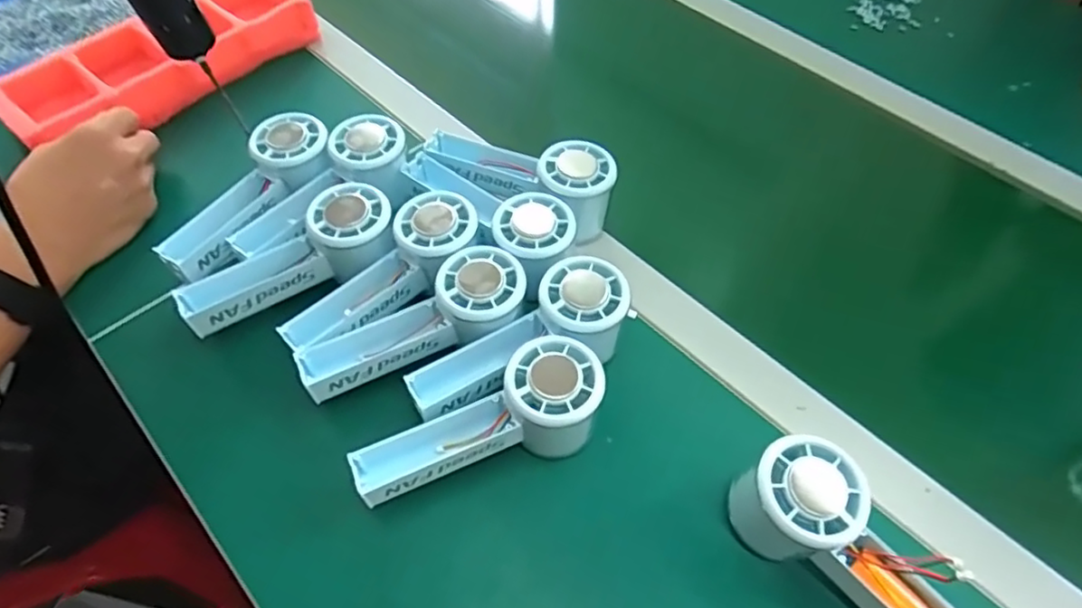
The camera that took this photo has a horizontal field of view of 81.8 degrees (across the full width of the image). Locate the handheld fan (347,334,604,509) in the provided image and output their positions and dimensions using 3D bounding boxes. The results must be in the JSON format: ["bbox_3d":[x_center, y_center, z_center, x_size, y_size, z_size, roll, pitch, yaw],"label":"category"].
[{"bbox_3d":[-0.037,0.071,0.375,0.145,0.056,0.055,-15,57,-9],"label":"handheld fan"}]

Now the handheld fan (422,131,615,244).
[{"bbox_3d":[-0.020,-0.097,0.485,0.154,0.052,0.060,15,58,11],"label":"handheld fan"}]

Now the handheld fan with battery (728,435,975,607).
[{"bbox_3d":[0.175,0.136,0.328,0.147,0.057,0.053,37,64,23],"label":"handheld fan with battery"}]

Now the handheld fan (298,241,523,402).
[{"bbox_3d":[-0.082,0.013,0.410,0.150,0.052,0.055,-19,58,-11],"label":"handheld fan"}]

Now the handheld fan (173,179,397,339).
[{"bbox_3d":[-0.175,-0.030,0.442,0.148,0.058,0.058,-19,58,-11],"label":"handheld fan"}]

